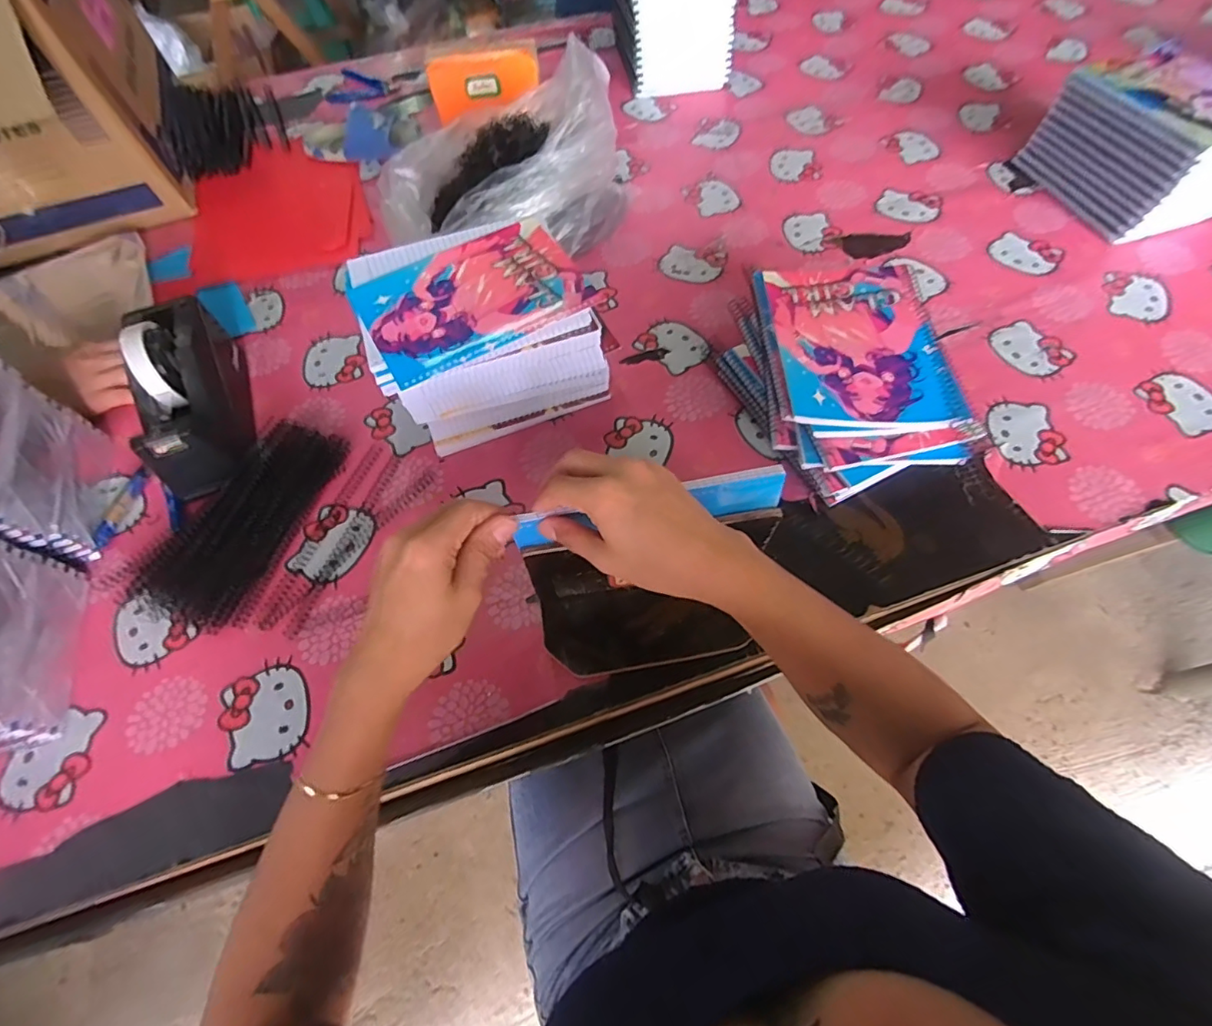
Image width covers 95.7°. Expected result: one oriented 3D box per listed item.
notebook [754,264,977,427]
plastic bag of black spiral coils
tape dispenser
[{"bbox_3d":[0.232,-0.163,0.517,0.157,0.013,0.195,-4,61,1],"label":"notebook"},{"bbox_3d":[-0.124,-0.405,0.675,0.300,0.159,0.187,-37,66,-17],"label":"plastic bag of black spiral coils"},{"bbox_3d":[-0.429,-0.124,0.563,0.085,0.107,0.221,-20,62,-8],"label":"tape dispenser"}]

